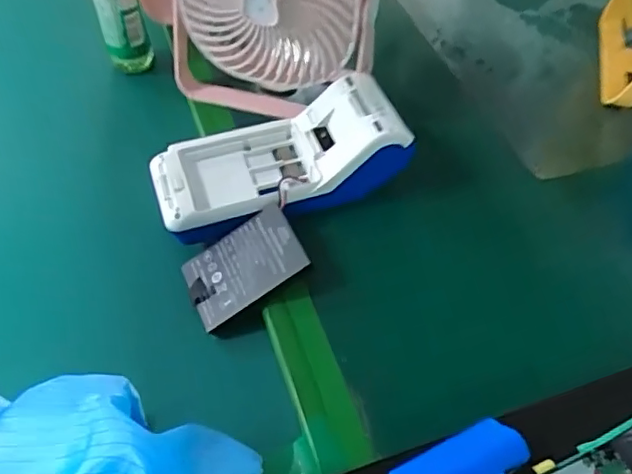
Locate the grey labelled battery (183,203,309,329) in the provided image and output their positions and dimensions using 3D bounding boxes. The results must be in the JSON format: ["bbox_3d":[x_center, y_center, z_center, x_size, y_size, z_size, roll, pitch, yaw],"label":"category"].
[{"bbox_3d":[-0.051,0.020,0.393,0.083,0.009,0.056,-32,60,4],"label":"grey labelled battery"}]

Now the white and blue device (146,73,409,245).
[{"bbox_3d":[-0.030,-0.059,0.427,0.180,0.056,0.088,-20,57,-15],"label":"white and blue device"}]

